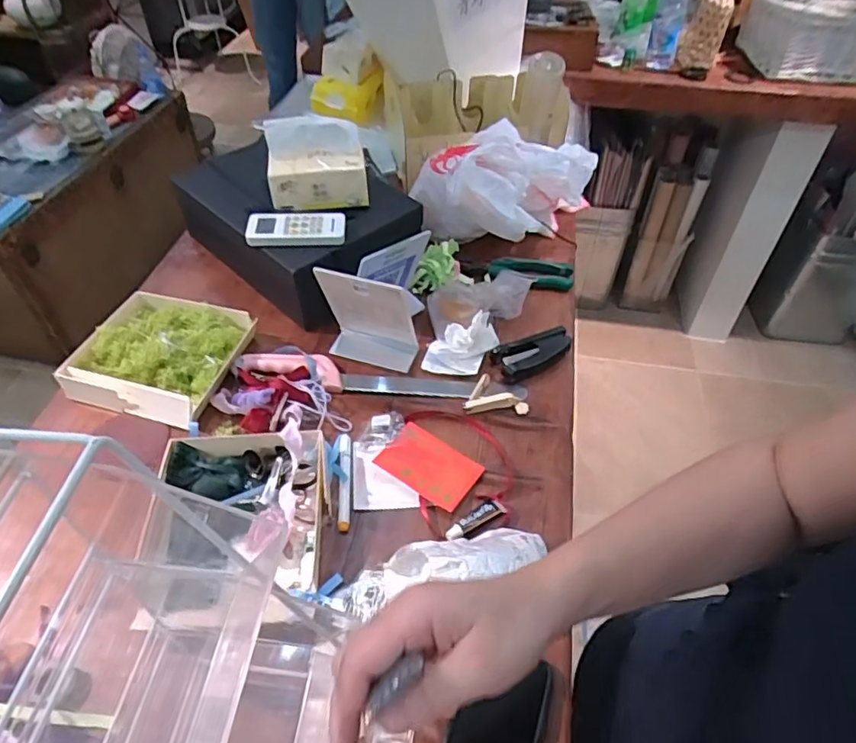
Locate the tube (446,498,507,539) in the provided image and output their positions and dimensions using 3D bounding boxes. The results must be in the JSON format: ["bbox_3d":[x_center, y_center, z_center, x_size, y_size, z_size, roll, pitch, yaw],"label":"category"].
[{"bbox_3d":[0.052,0.168,0.657,0.079,0.010,0.025,-23,51,-36],"label":"tube"}]

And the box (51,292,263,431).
[{"bbox_3d":[-0.361,-0.031,0.795,0.205,0.051,0.189,11,48,9],"label":"box"}]

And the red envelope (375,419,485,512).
[{"bbox_3d":[0.003,0.114,0.713,0.112,0.008,0.079,29,47,17],"label":"red envelope"}]

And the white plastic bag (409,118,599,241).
[{"bbox_3d":[0.120,-0.296,0.959,0.260,0.153,0.179,16,49,14],"label":"white plastic bag"}]

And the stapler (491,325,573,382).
[{"bbox_3d":[0.151,-0.027,0.817,0.109,0.027,0.048,-18,50,-16],"label":"stapler"}]

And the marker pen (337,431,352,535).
[{"bbox_3d":[-0.098,0.128,0.688,0.016,0.019,0.119,-3,48,-4],"label":"marker pen"}]

